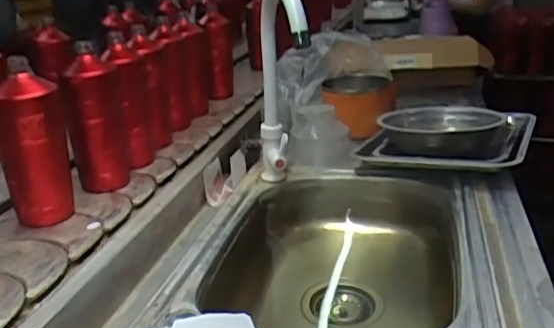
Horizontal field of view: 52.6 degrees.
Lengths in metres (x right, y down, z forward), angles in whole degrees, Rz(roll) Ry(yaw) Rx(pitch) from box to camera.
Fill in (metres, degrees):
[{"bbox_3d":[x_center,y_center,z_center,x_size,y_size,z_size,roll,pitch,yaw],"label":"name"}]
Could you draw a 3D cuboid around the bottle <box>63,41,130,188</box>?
[{"bbox_3d":[-0.268,-0.067,0.833,0.073,0.207,0.073,-9,22,-16],"label":"bottle"}]

